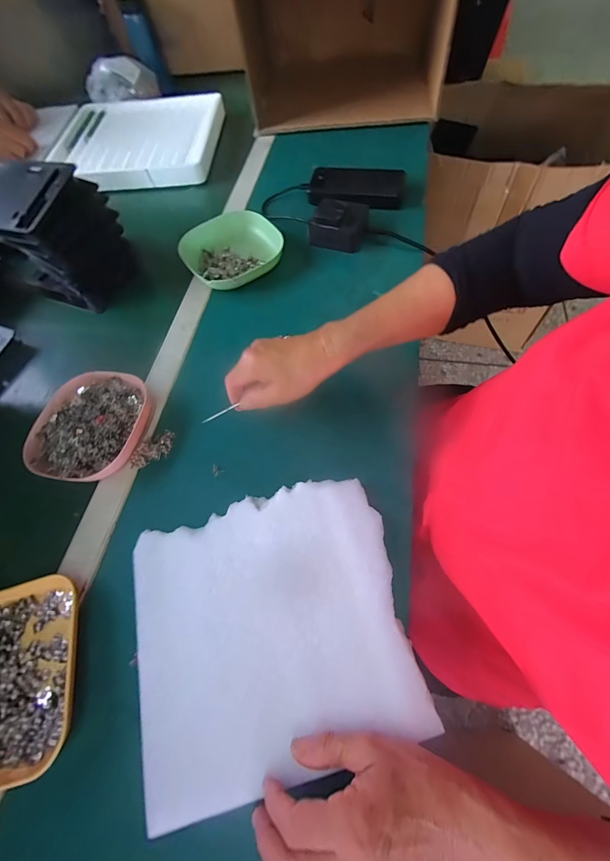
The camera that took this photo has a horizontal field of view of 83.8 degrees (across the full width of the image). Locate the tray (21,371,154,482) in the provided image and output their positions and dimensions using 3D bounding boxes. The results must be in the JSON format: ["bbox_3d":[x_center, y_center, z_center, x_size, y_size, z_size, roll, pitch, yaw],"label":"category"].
[{"bbox_3d":[-0.254,-0.010,0.398,0.133,0.024,0.136,9,64,10],"label":"tray"}]

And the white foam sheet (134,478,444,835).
[{"bbox_3d":[-0.030,0.162,0.294,0.226,0.017,0.210,-15,64,-4],"label":"white foam sheet"}]

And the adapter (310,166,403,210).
[{"bbox_3d":[0.085,-0.408,0.571,0.152,0.023,0.079,3,63,8],"label":"adapter"}]

